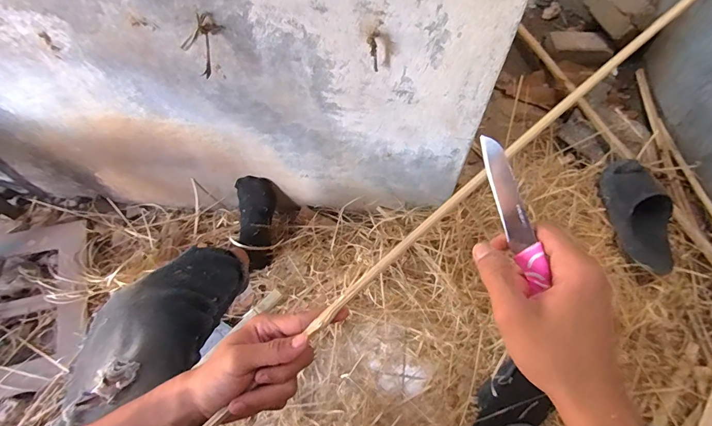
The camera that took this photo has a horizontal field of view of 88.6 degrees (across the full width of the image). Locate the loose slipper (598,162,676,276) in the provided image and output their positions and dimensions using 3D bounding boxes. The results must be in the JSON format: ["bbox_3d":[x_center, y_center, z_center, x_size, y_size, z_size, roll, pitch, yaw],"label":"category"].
[{"bbox_3d":[0.618,0.002,0.804,0.095,0.084,0.266,-9,75,-4],"label":"loose slipper"}]

